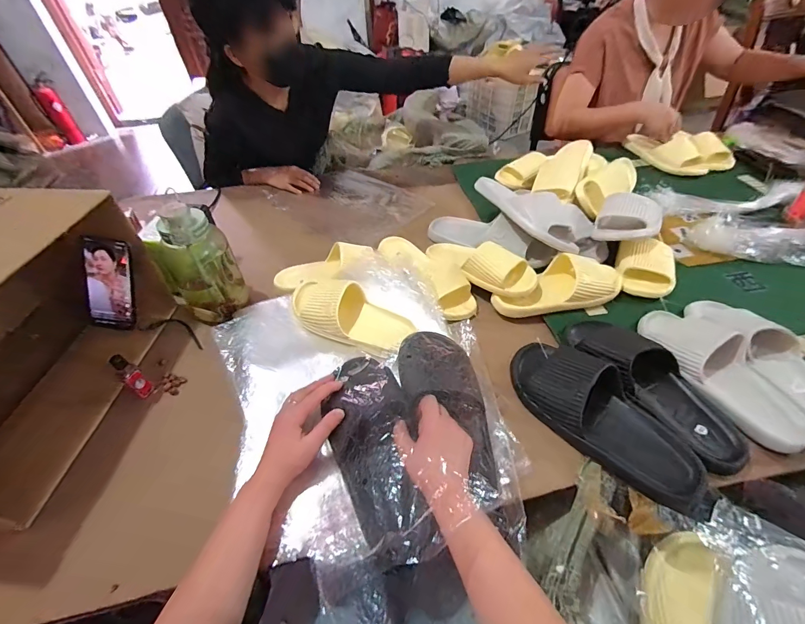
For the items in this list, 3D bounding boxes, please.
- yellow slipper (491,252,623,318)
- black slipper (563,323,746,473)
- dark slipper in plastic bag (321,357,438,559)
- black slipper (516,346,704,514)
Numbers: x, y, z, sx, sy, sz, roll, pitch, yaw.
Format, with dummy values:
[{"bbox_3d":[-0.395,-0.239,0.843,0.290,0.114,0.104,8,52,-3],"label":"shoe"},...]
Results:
[{"bbox_3d":[0.292,-0.051,0.704,0.247,0.060,0.101,-8,47,-4],"label":"yellow slipper"},{"bbox_3d":[0.364,0.093,0.548,0.108,0.072,0.279,-26,51,-20],"label":"black slipper"},{"bbox_3d":[-0.036,0.165,0.470,0.103,0.056,0.287,-14,36,-9],"label":"dark slipper in plastic bag"},{"bbox_3d":[0.275,0.134,0.527,0.111,0.067,0.283,-31,53,-23],"label":"black slipper"}]

